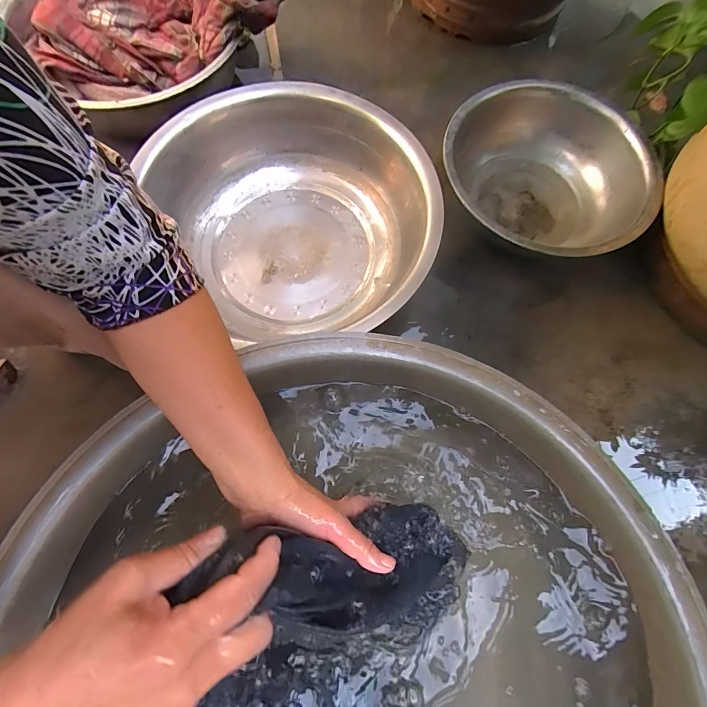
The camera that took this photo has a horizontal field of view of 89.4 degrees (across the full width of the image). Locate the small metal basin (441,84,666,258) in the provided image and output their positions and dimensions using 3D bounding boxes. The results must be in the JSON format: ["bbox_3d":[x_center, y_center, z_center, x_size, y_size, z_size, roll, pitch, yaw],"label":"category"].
[{"bbox_3d":[0.289,-0.268,0.565,0.301,0.095,0.288,0,73,-1],"label":"small metal basin"}]

